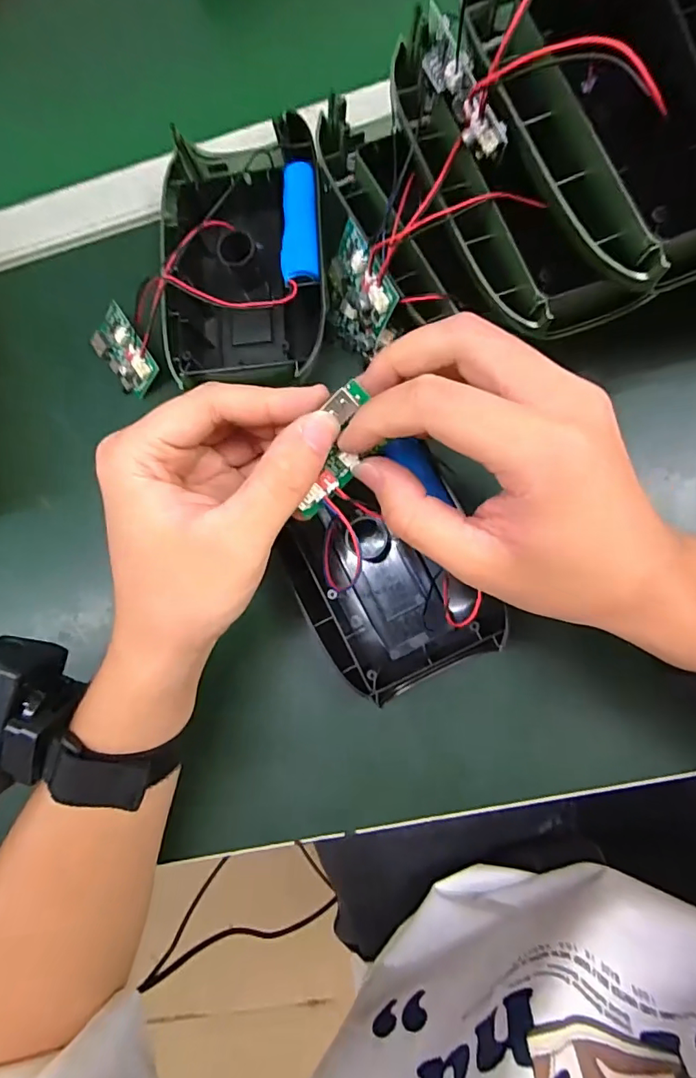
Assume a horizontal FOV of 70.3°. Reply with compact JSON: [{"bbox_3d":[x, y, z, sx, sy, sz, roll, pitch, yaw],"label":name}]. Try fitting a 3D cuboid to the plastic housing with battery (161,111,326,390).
[{"bbox_3d":[-0.065,-0.160,0.284,0.108,0.053,0.150,-3,85,8],"label":"plastic housing with battery"}]

